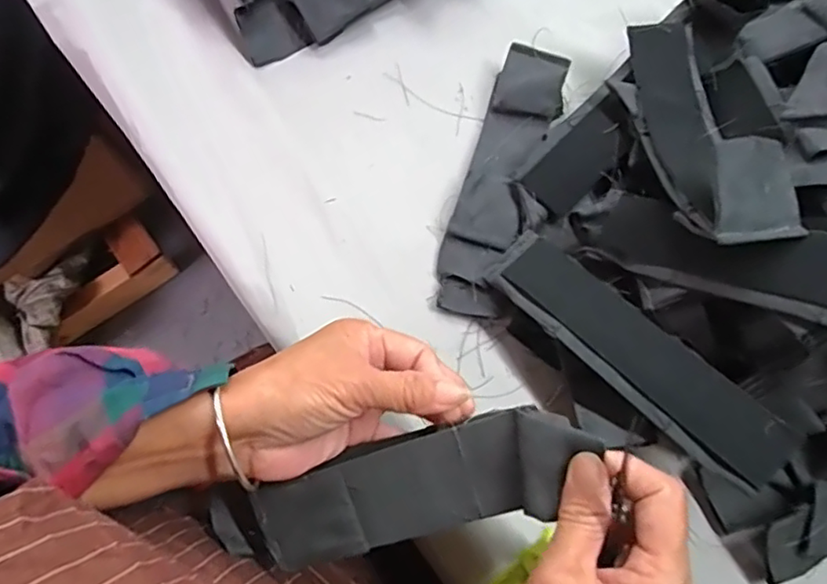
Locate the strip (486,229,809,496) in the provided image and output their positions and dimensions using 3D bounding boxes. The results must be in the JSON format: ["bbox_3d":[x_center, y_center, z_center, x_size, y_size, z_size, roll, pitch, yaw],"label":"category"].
[{"bbox_3d":[0.126,0.033,0.361,0.046,0.014,0.191,-43,65,-9],"label":"strip"}]

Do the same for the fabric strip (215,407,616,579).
[{"bbox_3d":[-0.015,0.101,0.307,0.198,0.024,0.049,-19,76,14],"label":"fabric strip"}]

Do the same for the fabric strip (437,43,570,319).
[{"bbox_3d":[0.061,-0.079,0.435,0.045,0.014,0.196,16,81,11],"label":"fabric strip"}]

